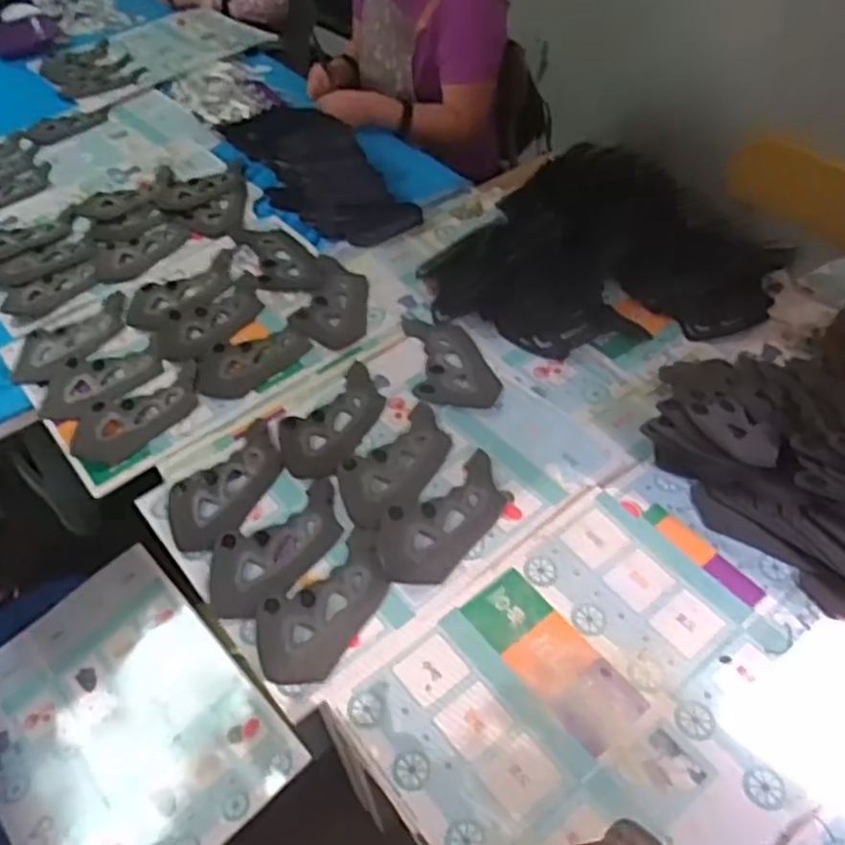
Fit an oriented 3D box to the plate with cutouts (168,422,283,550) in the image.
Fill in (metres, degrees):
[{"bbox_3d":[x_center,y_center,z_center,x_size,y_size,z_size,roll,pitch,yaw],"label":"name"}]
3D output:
[{"bbox_3d":[-0.256,0.082,1.009,0.112,0.012,0.206,28,56,25],"label":"plate with cutouts"}]

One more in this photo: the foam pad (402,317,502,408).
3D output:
[{"bbox_3d":[0.043,-0.094,1.148,0.122,0.012,0.205,-7,49,-3],"label":"foam pad"}]

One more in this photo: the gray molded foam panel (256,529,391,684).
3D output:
[{"bbox_3d":[-0.110,0.213,0.882,0.114,0.009,0.200,33,58,27],"label":"gray molded foam panel"}]

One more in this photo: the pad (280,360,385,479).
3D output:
[{"bbox_3d":[-0.127,-0.006,1.113,0.119,0.007,0.220,23,54,22],"label":"pad"}]

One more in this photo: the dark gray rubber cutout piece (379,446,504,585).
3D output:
[{"bbox_3d":[0.031,0.118,0.952,0.210,0.014,0.115,-37,56,-26],"label":"dark gray rubber cutout piece"}]

